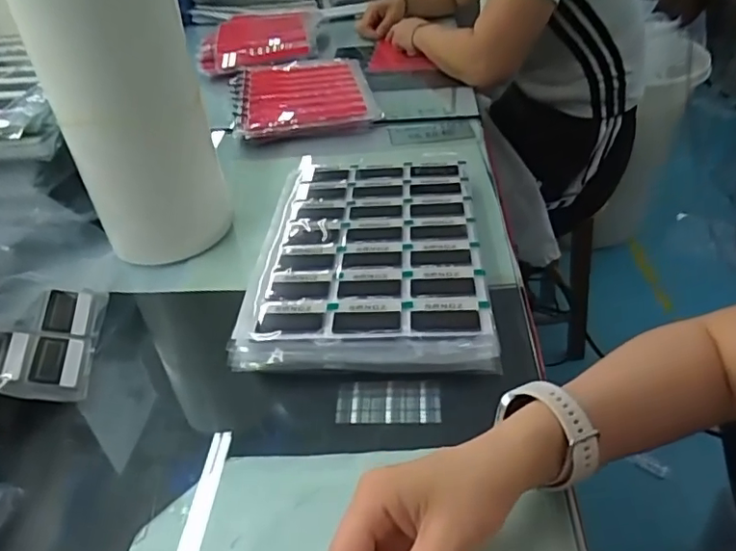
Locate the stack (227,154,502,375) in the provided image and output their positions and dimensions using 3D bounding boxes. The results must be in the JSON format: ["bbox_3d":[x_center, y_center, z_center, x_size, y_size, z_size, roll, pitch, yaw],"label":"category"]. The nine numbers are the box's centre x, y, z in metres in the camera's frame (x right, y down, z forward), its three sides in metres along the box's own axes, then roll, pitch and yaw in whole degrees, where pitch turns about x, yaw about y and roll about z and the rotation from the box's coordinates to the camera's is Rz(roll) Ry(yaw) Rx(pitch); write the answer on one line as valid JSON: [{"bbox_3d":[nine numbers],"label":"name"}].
[{"bbox_3d":[0.001,-0.028,0.542,0.206,0.028,0.302,-2,38,4],"label":"stack"}]

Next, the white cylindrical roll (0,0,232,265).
[{"bbox_3d":[-0.219,-0.154,0.527,0.130,0.287,0.109,-8,38,-4],"label":"white cylindrical roll"}]

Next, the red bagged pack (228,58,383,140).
[{"bbox_3d":[-0.105,-0.291,0.890,0.220,0.029,0.285,-11,38,-8],"label":"red bagged pack"}]

